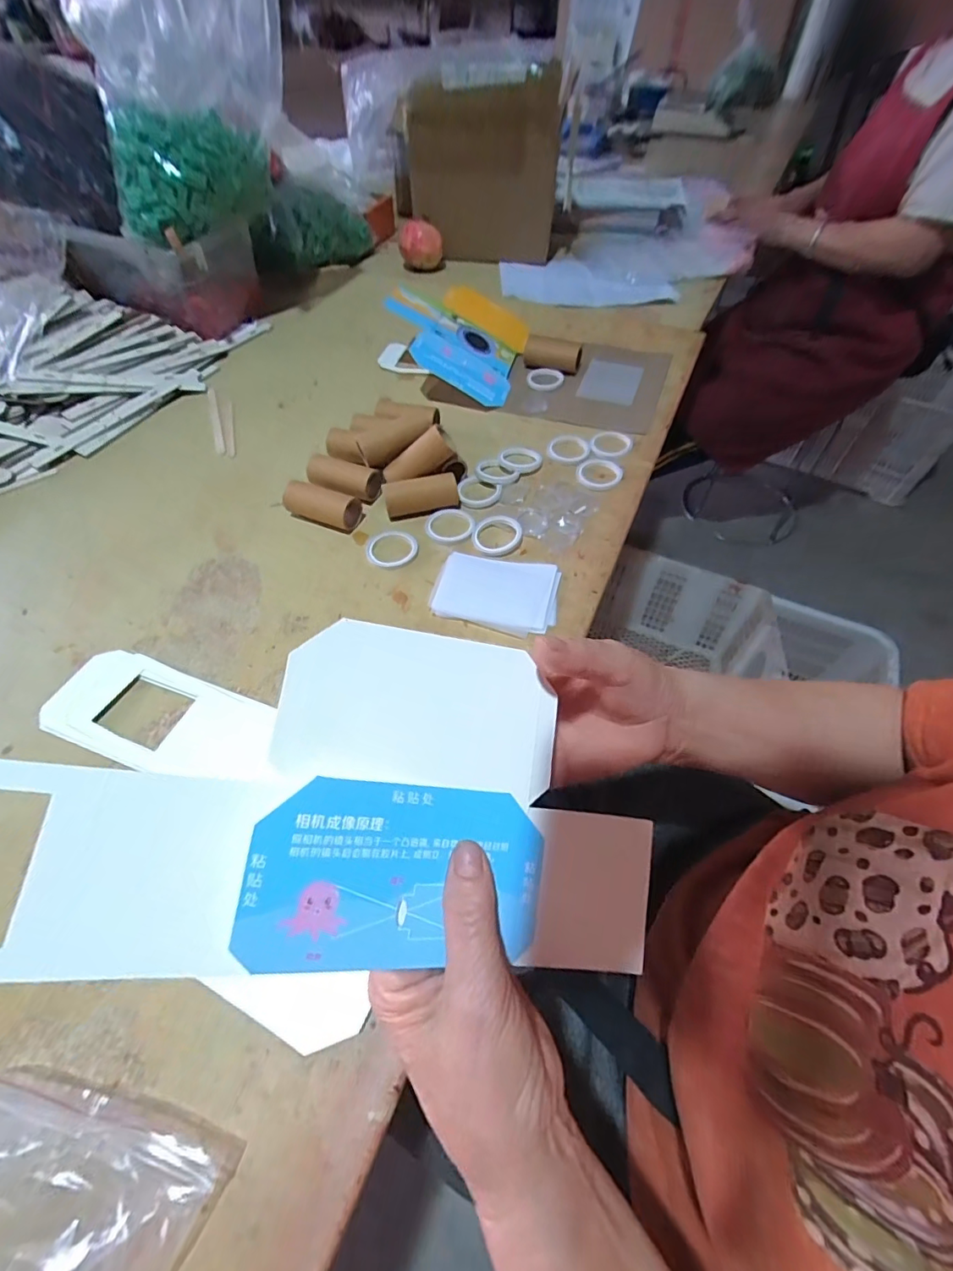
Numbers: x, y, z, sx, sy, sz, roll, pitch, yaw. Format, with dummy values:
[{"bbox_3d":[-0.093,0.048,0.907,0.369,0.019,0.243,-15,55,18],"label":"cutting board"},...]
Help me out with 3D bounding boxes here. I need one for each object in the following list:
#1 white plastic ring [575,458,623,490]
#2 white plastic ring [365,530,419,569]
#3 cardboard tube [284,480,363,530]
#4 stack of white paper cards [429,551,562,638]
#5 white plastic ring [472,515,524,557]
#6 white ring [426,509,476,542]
[{"bbox_3d":[0.128,-0.171,0.516,0.048,0.004,0.048,0,55,1],"label":"white plastic ring"},{"bbox_3d":[-0.080,-0.082,0.468,0.050,0.005,0.048,0,55,1],"label":"white plastic ring"},{"bbox_3d":[-0.153,-0.130,0.484,0.071,0.027,0.031,16,56,12],"label":"cardboard tube"},{"bbox_3d":[0.017,-0.040,0.430,0.104,0.006,0.079,8,55,7],"label":"stack of white paper cards"},{"bbox_3d":[0.020,-0.097,0.471,0.047,0.007,0.052,6,55,5],"label":"white plastic ring"},{"bbox_3d":[-0.026,-0.109,0.484,0.047,0.004,0.044,0,55,1],"label":"white ring"}]

